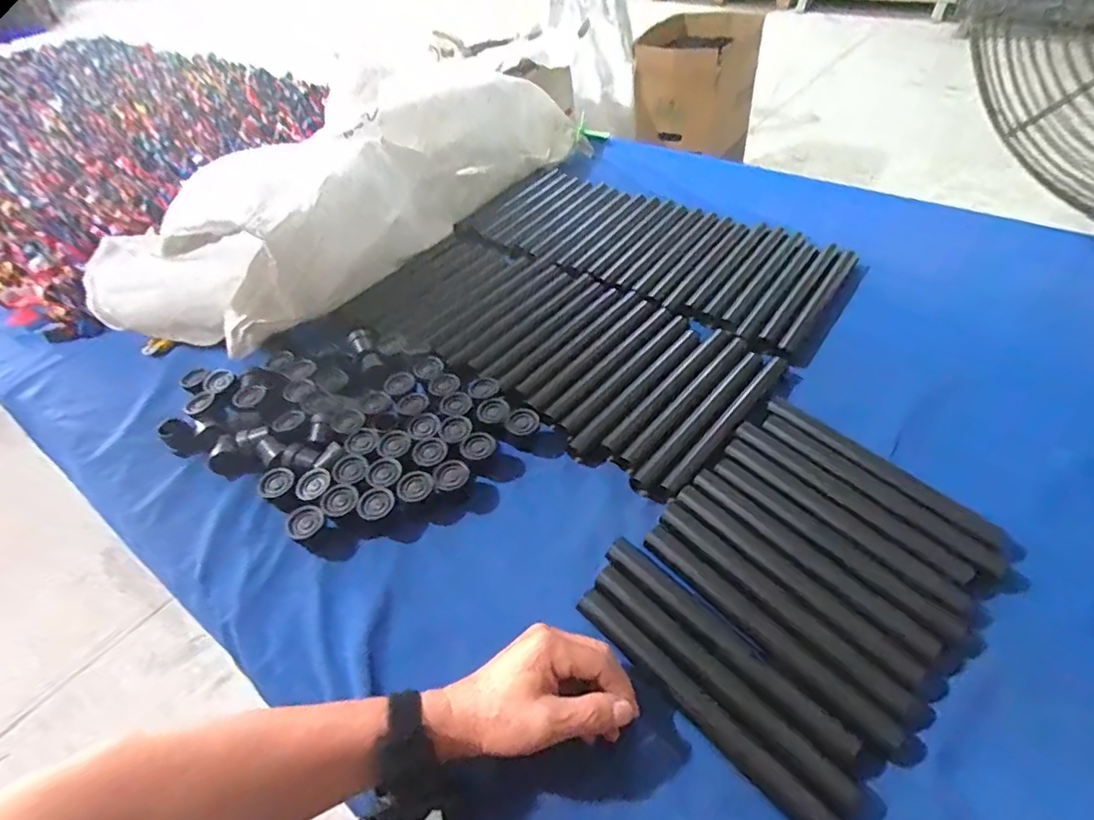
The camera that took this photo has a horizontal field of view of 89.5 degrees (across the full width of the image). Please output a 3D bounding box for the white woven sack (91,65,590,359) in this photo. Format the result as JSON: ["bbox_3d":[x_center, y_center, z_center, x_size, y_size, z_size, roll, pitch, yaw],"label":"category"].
[{"bbox_3d":[-0.287,-0.350,0.862,0.265,0.186,0.755,29,57,28],"label":"white woven sack"}]

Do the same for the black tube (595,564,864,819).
[{"bbox_3d":[0.124,0.200,0.418,0.024,0.018,0.222,-36,54,-24],"label":"black tube"}]

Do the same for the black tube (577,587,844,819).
[{"bbox_3d":[0.109,0.214,0.406,0.023,0.023,0.216,-37,54,-25],"label":"black tube"}]

